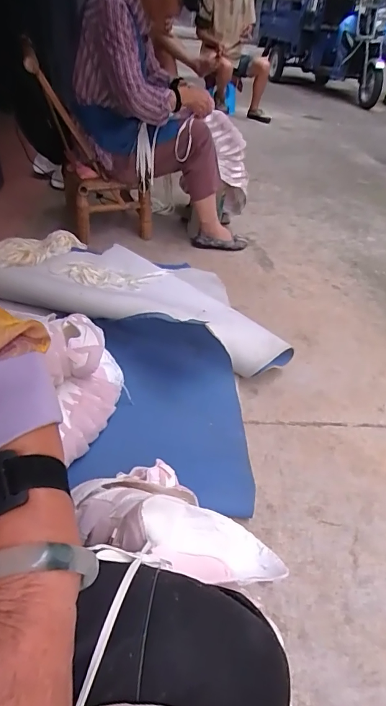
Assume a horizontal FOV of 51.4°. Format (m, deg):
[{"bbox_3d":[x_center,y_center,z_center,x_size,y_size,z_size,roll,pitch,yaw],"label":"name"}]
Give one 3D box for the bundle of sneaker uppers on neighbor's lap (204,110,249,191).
[{"bbox_3d":[0.140,-0.720,1.455,0.102,0.302,0.101,-47,59,-6],"label":"bundle of sneaker uppers on neighbor's lap"}]

